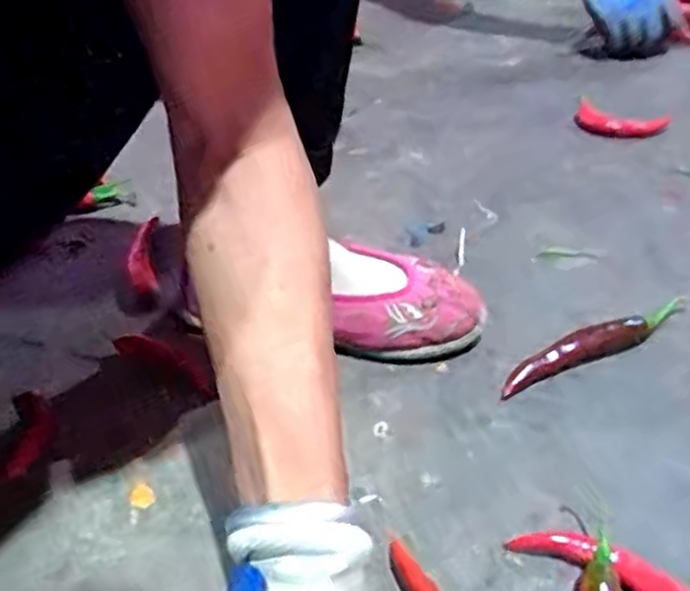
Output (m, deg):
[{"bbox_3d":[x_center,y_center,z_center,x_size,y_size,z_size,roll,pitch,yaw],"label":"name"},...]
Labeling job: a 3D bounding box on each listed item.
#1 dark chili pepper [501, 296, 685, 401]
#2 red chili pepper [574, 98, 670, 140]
[{"bbox_3d":[0.180,0.031,0.534,0.163,0.020,0.016,-20,42,-19],"label":"dark chili pepper"},{"bbox_3d":[0.283,-0.181,0.782,0.092,0.011,0.052,21,45,27],"label":"red chili pepper"}]

